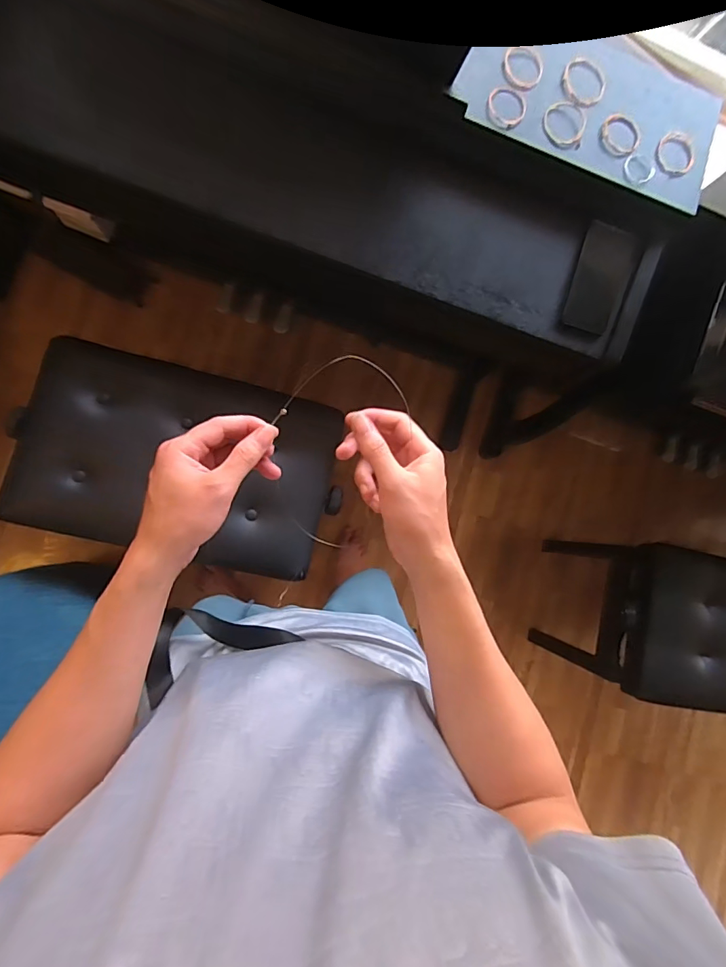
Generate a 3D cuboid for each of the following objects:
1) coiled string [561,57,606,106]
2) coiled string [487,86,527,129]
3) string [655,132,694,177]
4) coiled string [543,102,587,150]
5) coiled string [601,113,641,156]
[{"bbox_3d":[0.316,-0.572,0.672,0.073,0.006,0.070,1,86,-9],"label":"coiled string"},{"bbox_3d":[0.198,-0.518,0.650,0.057,0.004,0.062,1,86,-9],"label":"coiled string"},{"bbox_3d":[0.451,-0.476,0.686,0.063,0.008,0.061,1,86,-9],"label":"string"},{"bbox_3d":[0.284,-0.507,0.665,0.062,0.008,0.064,14,84,-8],"label":"coiled string"},{"bbox_3d":[0.369,-0.500,0.677,0.059,0.005,0.060,-12,88,-10],"label":"coiled string"}]

